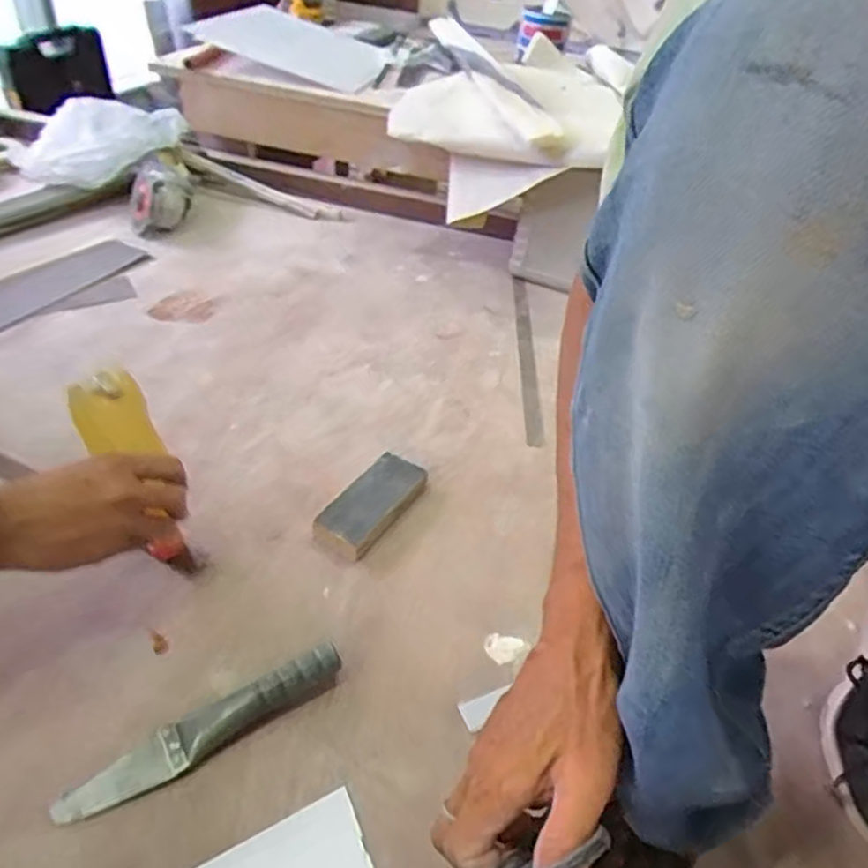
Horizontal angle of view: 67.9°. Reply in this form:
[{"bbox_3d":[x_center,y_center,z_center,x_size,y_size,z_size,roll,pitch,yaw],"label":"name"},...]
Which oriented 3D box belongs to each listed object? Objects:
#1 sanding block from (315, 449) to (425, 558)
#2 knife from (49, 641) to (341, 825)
[{"bbox_3d":[-0.060,0.067,0.632,0.059,0.022,0.125,23,43,18],"label":"sanding block"},{"bbox_3d":[-0.165,0.212,0.470,0.203,0.031,0.033,-20,47,-29],"label":"knife"}]

